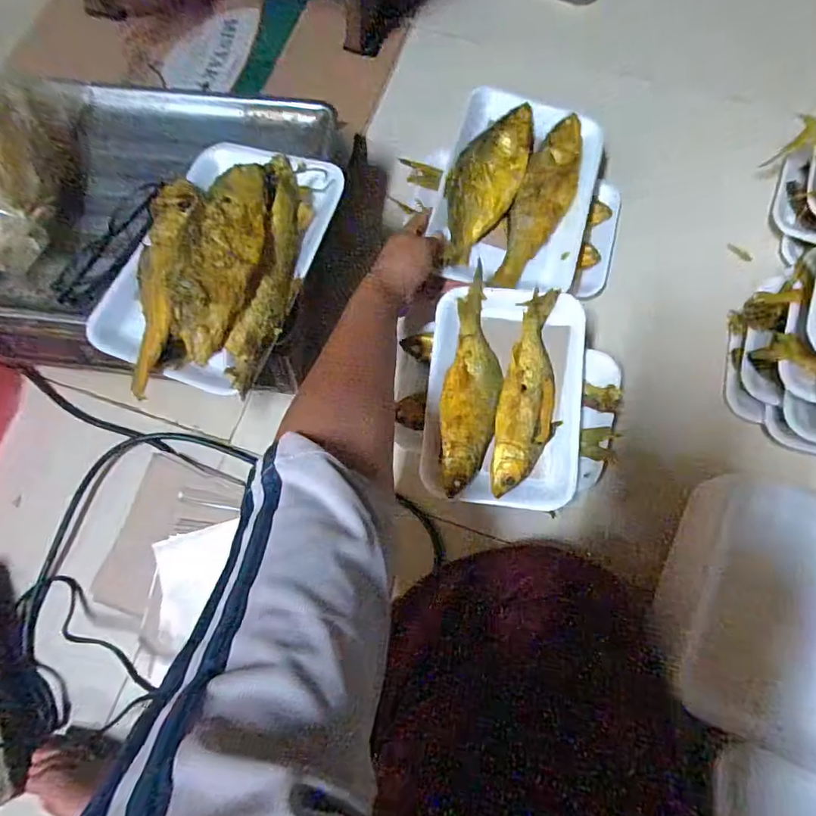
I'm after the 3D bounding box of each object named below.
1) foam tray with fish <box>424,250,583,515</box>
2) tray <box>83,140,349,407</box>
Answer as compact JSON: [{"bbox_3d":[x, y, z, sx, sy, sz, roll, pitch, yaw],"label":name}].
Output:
[{"bbox_3d":[0.083,-0.011,0.451,0.129,0.033,0.186,6,76,2],"label":"foam tray with fish"},{"bbox_3d":[-0.158,-0.126,0.409,0.148,0.070,0.234,18,77,5],"label":"tray"}]

